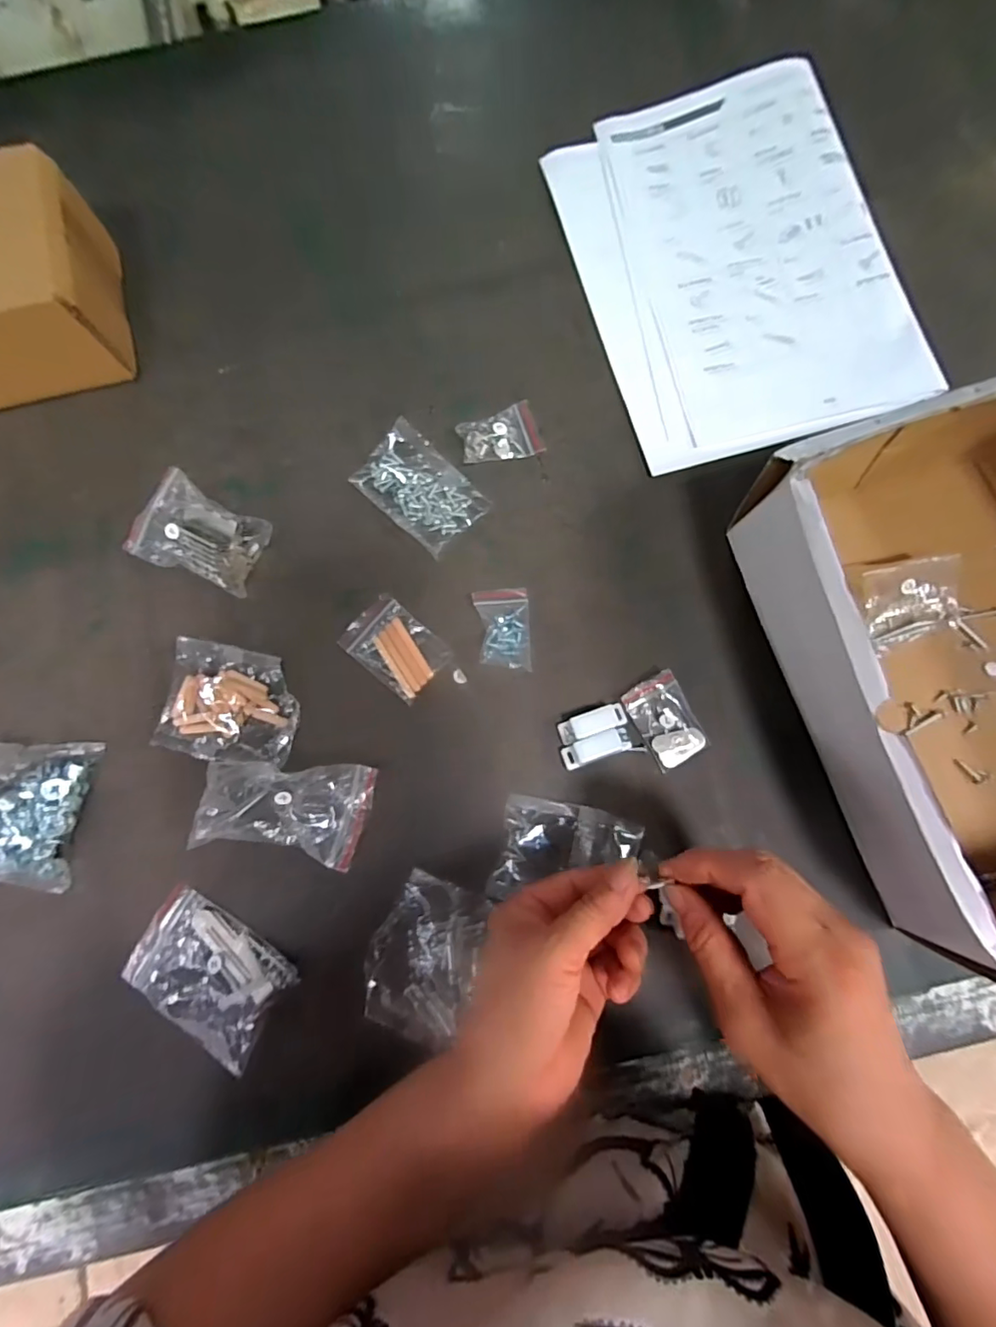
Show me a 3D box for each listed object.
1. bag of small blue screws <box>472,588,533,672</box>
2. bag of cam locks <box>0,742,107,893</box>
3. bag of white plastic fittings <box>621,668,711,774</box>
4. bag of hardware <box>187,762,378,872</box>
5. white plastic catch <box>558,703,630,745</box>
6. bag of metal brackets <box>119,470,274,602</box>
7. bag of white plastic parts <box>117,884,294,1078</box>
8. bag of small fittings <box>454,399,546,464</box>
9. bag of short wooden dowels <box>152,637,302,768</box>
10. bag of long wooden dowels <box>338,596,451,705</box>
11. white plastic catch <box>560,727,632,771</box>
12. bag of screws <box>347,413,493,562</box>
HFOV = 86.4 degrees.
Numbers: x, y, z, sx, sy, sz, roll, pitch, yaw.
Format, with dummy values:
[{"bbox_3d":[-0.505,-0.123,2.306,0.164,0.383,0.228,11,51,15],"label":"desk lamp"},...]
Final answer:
[{"bbox_3d":[0.004,-0.024,0.367,0.036,0.011,0.055,-6,81,0],"label":"bag of small blue screws"},{"bbox_3d":[-0.321,0.095,0.345,0.081,0.038,0.095,9,81,3],"label":"bag of cam locks"},{"bbox_3d":[0.114,0.038,0.357,0.038,0.009,0.058,-29,81,-3],"label":"bag of white plastic fittings"},{"bbox_3d":[-0.136,0.097,0.345,0.102,0.029,0.061,4,81,2],"label":"bag of hardware"},{"bbox_3d":[0.064,0.040,0.356,0.046,0.012,0.016,-19,81,-2],"label":"white plastic catch"},{"bbox_3d":[-0.212,-0.094,0.376,0.094,0.028,0.065,21,82,5],"label":"bag of metal brackets"},{"bbox_3d":[-0.185,0.198,0.335,0.099,0.021,0.063,29,83,6],"label":"bag of white plastic parts"},{"bbox_3d":[0.001,-0.167,0.387,0.058,0.014,0.038,-17,81,-1],"label":"bag of small fittings"},{"bbox_3d":[-0.182,0.028,0.362,0.089,0.017,0.075,11,81,3],"label":"bag of short wooden dowels"},{"bbox_3d":[-0.071,-0.011,0.371,0.067,0.004,0.048,41,84,7],"label":"bag of long wooden dowels"},{"bbox_3d":[0.065,0.056,0.351,0.045,0.015,0.016,-20,81,-2],"label":"white plastic catch"},{"bbox_3d":[-0.057,-0.127,0.382,0.092,0.014,0.056,44,84,7],"label":"bag of screws"}]

